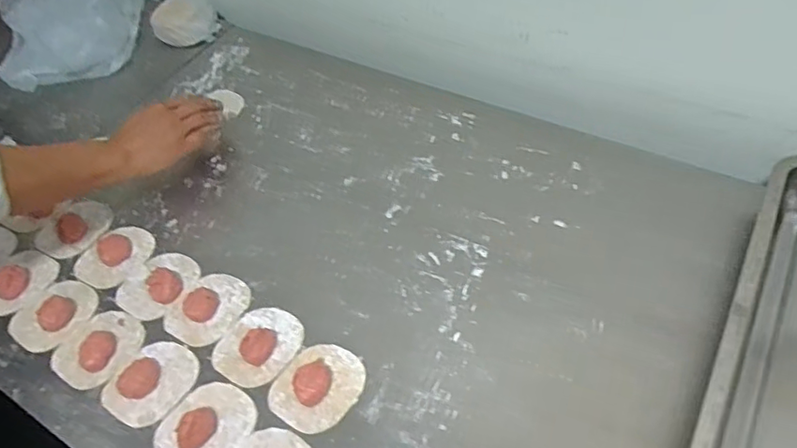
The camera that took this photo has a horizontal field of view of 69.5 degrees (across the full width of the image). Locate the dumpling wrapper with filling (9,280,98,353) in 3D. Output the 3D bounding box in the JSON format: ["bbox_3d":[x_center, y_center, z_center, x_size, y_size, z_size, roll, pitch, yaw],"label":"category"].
[{"bbox_3d":[-0.380,0.099,0.633,0.069,0.016,0.083,29,61,25],"label":"dumpling wrapper with filling"}]

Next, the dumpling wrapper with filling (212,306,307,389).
[{"bbox_3d":[-0.144,0.116,0.582,0.077,0.024,0.087,29,60,25],"label":"dumpling wrapper with filling"}]

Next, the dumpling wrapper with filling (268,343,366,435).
[{"bbox_3d":[-0.079,0.150,0.548,0.079,0.027,0.086,-3,52,4],"label":"dumpling wrapper with filling"}]

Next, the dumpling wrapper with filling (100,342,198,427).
[{"bbox_3d":[-0.247,0.156,0.573,0.073,0.014,0.084,20,57,20],"label":"dumpling wrapper with filling"}]

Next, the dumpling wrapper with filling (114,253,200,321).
[{"bbox_3d":[-0.272,0.065,0.645,0.078,0.013,0.083,-3,52,4],"label":"dumpling wrapper with filling"}]

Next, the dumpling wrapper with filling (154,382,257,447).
[{"bbox_3d":[-0.183,0.183,0.533,0.074,0.025,0.087,35,63,28],"label":"dumpling wrapper with filling"}]

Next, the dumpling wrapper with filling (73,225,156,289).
[{"bbox_3d":[-0.337,0.036,0.681,0.064,0.014,0.086,32,62,26],"label":"dumpling wrapper with filling"}]

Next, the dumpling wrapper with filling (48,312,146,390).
[{"bbox_3d":[-0.316,0.126,0.600,0.079,0.020,0.085,26,59,24],"label":"dumpling wrapper with filling"}]

